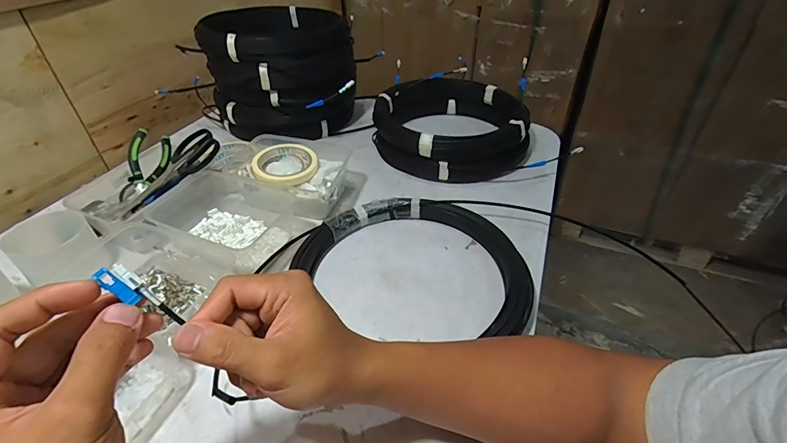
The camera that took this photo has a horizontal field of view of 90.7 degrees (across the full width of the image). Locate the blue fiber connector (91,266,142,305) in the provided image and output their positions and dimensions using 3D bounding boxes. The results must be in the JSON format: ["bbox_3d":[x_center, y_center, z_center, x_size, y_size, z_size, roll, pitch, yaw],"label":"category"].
[{"bbox_3d":[-0.150,0.036,0.212,0.004,0.026,0.008,-26,21,41],"label":"blue fiber connector"}]

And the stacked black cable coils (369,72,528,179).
[{"bbox_3d":[0.106,-0.188,0.748,0.276,0.081,0.303,3,40,5],"label":"stacked black cable coils"}]

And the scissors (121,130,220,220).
[{"bbox_3d":[-0.333,-0.070,0.581,0.170,0.023,0.062,-43,49,-3],"label":"scissors"}]

